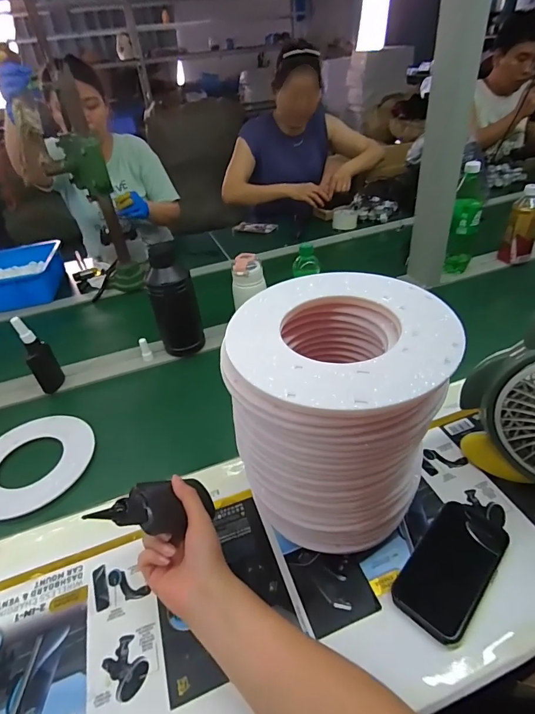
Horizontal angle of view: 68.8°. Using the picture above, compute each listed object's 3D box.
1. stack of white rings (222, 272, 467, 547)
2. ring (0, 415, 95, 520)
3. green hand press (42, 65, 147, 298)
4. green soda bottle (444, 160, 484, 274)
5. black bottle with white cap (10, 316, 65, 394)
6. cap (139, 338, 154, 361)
[{"bbox_3d":[0.073,0.084,0.427,0.190,0.292,0.188,19,44,29],"label":"stack of white rings"},{"bbox_3d":[-0.376,0.164,0.621,0.183,0.009,0.182,-3,39,3],"label":"ring"},{"bbox_3d":[-0.466,-0.413,1.011,0.130,0.479,0.198,-24,41,-21],"label":"green hand press"},{"bbox_3d":[0.474,-0.321,0.938,0.065,0.246,0.078,11,41,22],"label":"green soda bottle"},{"bbox_3d":[-0.426,-0.001,0.729,0.045,0.154,0.041,-27,44,-25],"label":"black bottle with white cap"},{"bbox_3d":[-0.250,-0.017,0.803,0.019,0.045,0.018,-3,39,3],"label":"cap"}]

